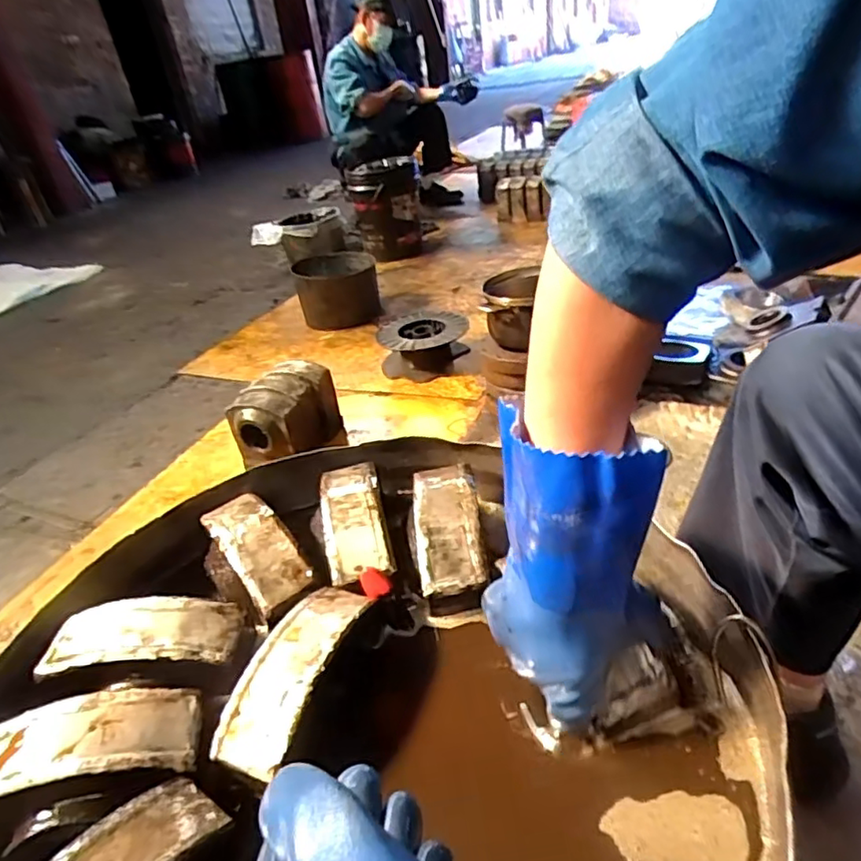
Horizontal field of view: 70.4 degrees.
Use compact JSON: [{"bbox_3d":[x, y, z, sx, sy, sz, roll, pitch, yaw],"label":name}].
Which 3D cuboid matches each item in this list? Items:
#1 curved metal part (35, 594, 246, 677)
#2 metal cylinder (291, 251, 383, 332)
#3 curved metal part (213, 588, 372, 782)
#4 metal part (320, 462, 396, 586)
[{"bbox_3d":[-0.244,0.170,0.514,0.159,0.025,0.061,-7,32,0],"label":"curved metal part"},{"bbox_3d":[-0.261,-0.413,1.813,0.253,0.178,0.198,-19,34,-18],"label":"metal cylinder"},{"bbox_3d":[-0.104,0.180,0.473,0.054,0.030,0.158,7,35,21],"label":"curved metal part"},{"bbox_3d":[-0.076,0.085,0.607,0.059,0.033,0.145,-11,33,-6],"label":"metal part"}]

